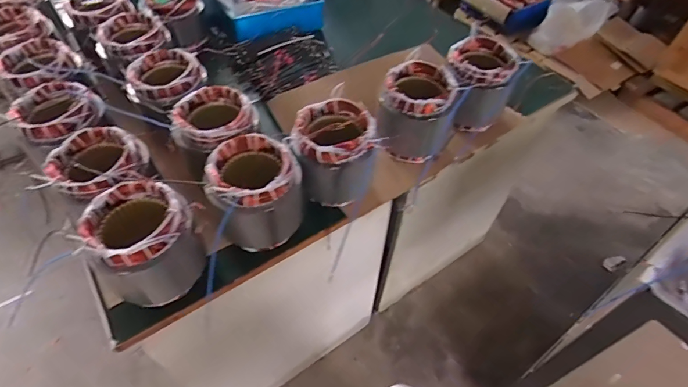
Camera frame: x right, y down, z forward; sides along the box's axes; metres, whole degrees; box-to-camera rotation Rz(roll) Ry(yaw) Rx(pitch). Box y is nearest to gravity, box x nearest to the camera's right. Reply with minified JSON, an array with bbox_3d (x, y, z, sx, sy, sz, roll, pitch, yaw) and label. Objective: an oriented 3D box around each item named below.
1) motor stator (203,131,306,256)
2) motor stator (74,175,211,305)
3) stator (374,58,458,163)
[{"bbox_3d":[-0.154,0.002,0.705,0.142,0.150,0.129,-28,57,-24],"label":"motor stator"},{"bbox_3d":[-0.313,0.082,0.639,0.124,0.156,0.140,30,55,20],"label":"motor stator"},{"bbox_3d":[0.151,-0.167,0.840,0.138,0.156,0.139,18,52,11],"label":"stator"}]

